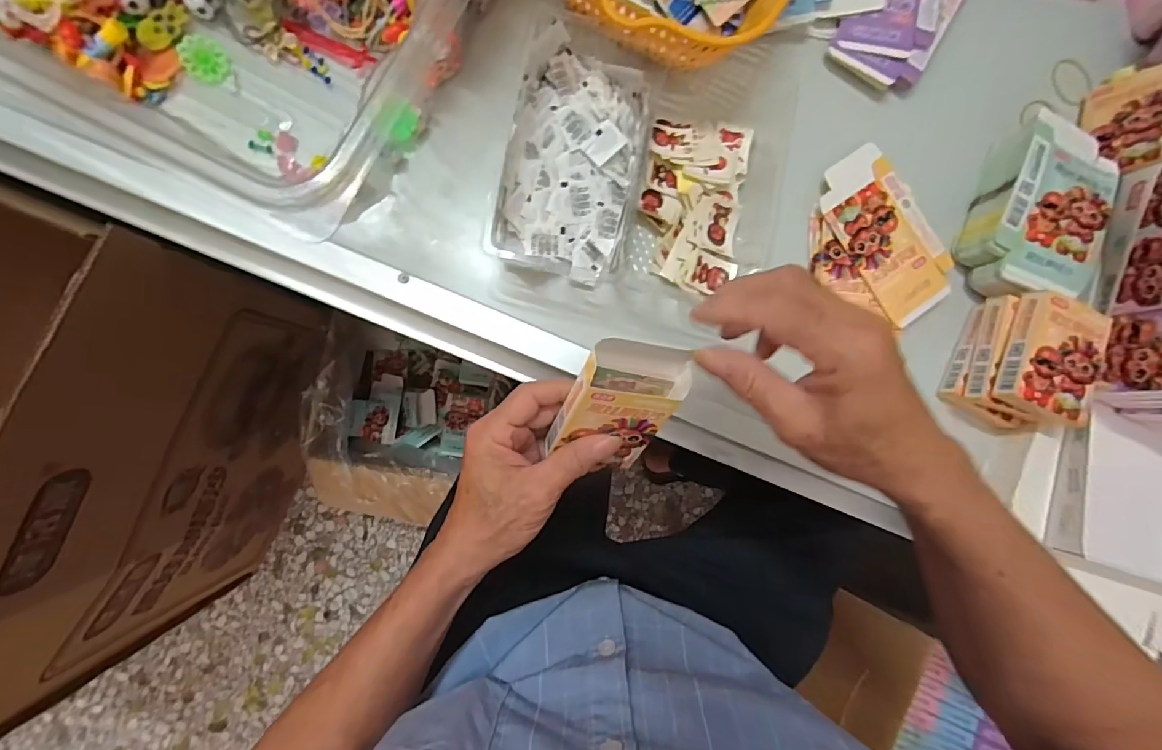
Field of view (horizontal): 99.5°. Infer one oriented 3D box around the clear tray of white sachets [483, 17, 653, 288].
[{"bbox_3d":[-0.001,-0.165,0.373,0.107,0.058,0.167,14,86,-6],"label":"clear tray of white sachets"}]

